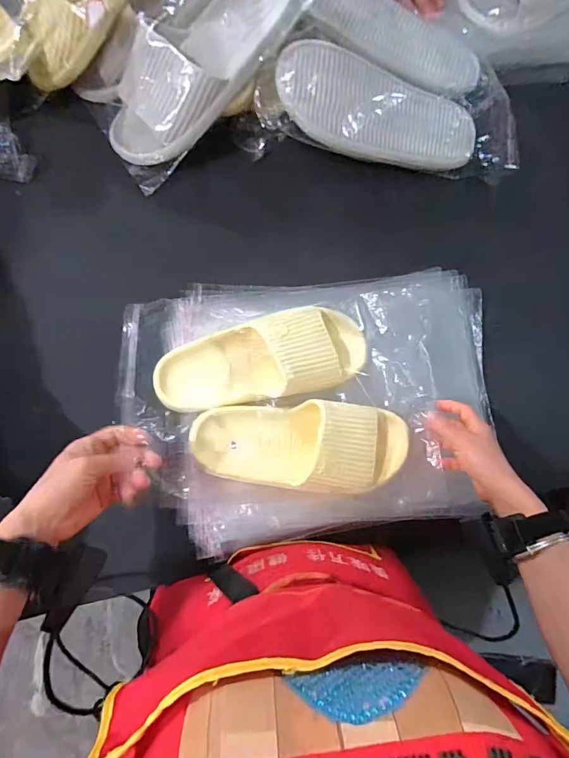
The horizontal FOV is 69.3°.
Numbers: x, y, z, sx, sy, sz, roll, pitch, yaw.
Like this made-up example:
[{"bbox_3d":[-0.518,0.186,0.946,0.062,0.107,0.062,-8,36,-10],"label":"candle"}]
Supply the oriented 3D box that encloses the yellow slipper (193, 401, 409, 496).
[{"bbox_3d":[0.023,0.076,0.479,0.255,0.054,0.100,6,81,-4],"label":"yellow slipper"}]

